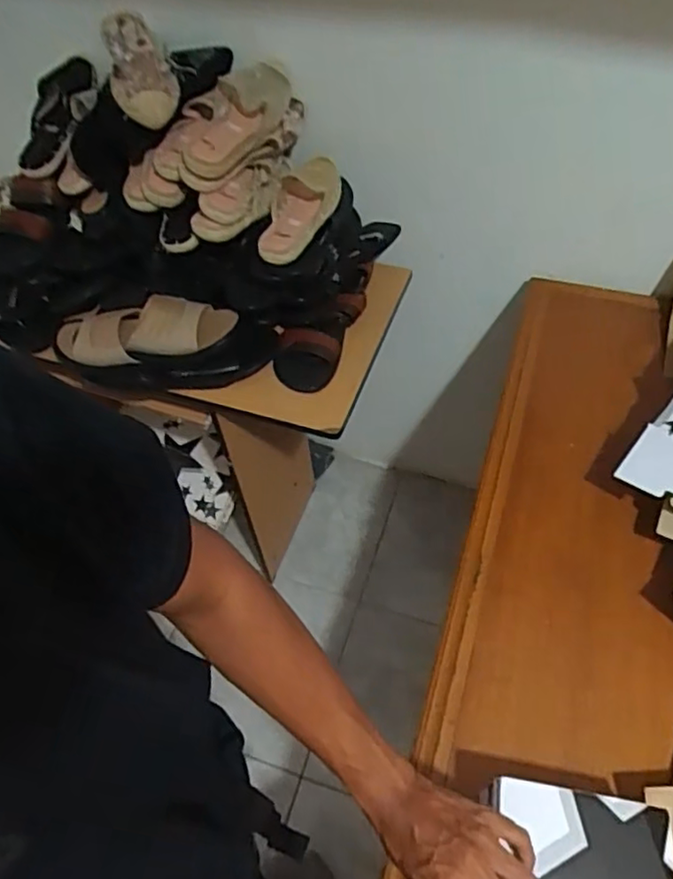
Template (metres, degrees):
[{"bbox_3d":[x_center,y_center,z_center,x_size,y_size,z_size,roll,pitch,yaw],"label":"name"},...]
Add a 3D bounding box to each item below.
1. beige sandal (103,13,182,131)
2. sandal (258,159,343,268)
[{"bbox_3d":[-0.263,-0.496,0.860,0.089,0.050,0.173,-21,84,-11],"label":"beige sandal"},{"bbox_3d":[-0.056,-0.350,0.955,0.084,0.055,0.210,21,73,17],"label":"sandal"}]

